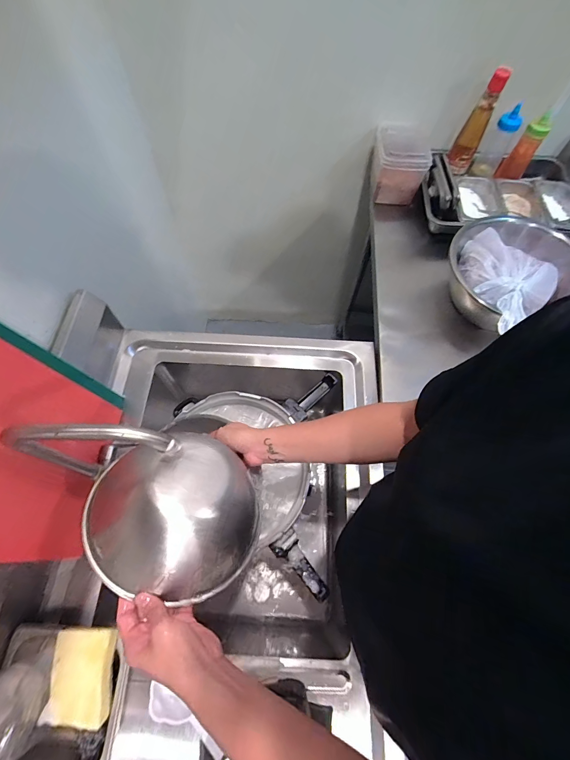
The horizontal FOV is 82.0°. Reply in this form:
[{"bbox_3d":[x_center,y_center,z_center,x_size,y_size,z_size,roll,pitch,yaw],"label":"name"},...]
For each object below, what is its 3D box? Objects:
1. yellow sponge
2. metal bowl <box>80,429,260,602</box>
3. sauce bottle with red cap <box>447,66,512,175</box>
[{"bbox_3d":[-0.260,0.377,0.416,0.075,0.019,0.099,1,65,-1],"label":"yellow sponge"},{"bbox_3d":[-0.142,0.169,0.415,0.204,0.103,0.194,1,65,-1],"label":"metal bowl"},{"bbox_3d":[0.452,-0.605,0.770,0.058,0.208,0.071,25,67,9],"label":"sauce bottle with red cap"}]

